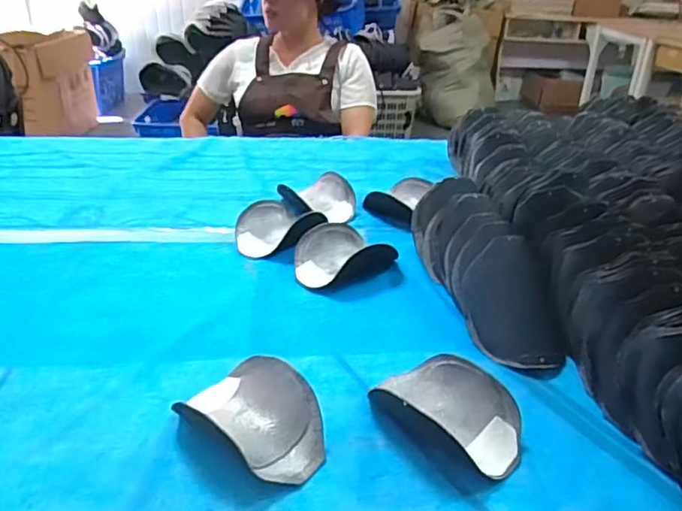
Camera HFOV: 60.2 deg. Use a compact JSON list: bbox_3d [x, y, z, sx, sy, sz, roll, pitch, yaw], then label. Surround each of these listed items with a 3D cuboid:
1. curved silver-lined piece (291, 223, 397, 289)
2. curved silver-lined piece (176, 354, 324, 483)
[{"bbox_3d":[-0.003,-0.006,0.779,0.127,0.037,0.108,-9,30,-22],"label":"curved silver-lined piece"},{"bbox_3d":[-0.072,0.137,0.512,0.134,0.043,0.086,26,35,36],"label":"curved silver-lined piece"}]

